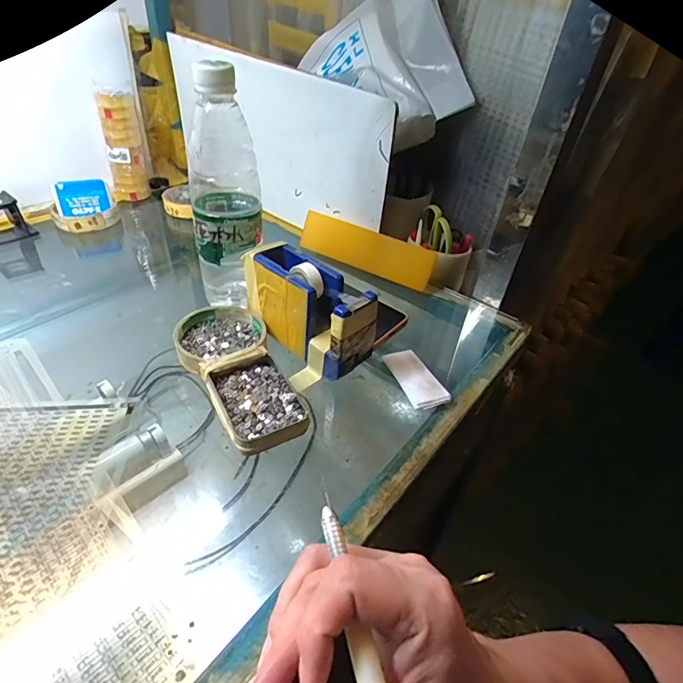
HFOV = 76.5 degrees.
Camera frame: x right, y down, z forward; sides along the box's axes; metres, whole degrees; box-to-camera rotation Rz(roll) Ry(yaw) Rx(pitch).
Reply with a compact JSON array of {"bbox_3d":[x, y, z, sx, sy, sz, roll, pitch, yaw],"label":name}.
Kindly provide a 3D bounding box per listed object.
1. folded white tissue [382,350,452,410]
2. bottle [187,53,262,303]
[{"bbox_3d":[0.069,0.034,0.403,0.036,0.012,0.069,-10,42,-18],"label":"folded white tissue"},{"bbox_3d":[-0.107,-0.139,0.402,0.065,0.196,0.064,-4,40,-11],"label":"bottle"}]

